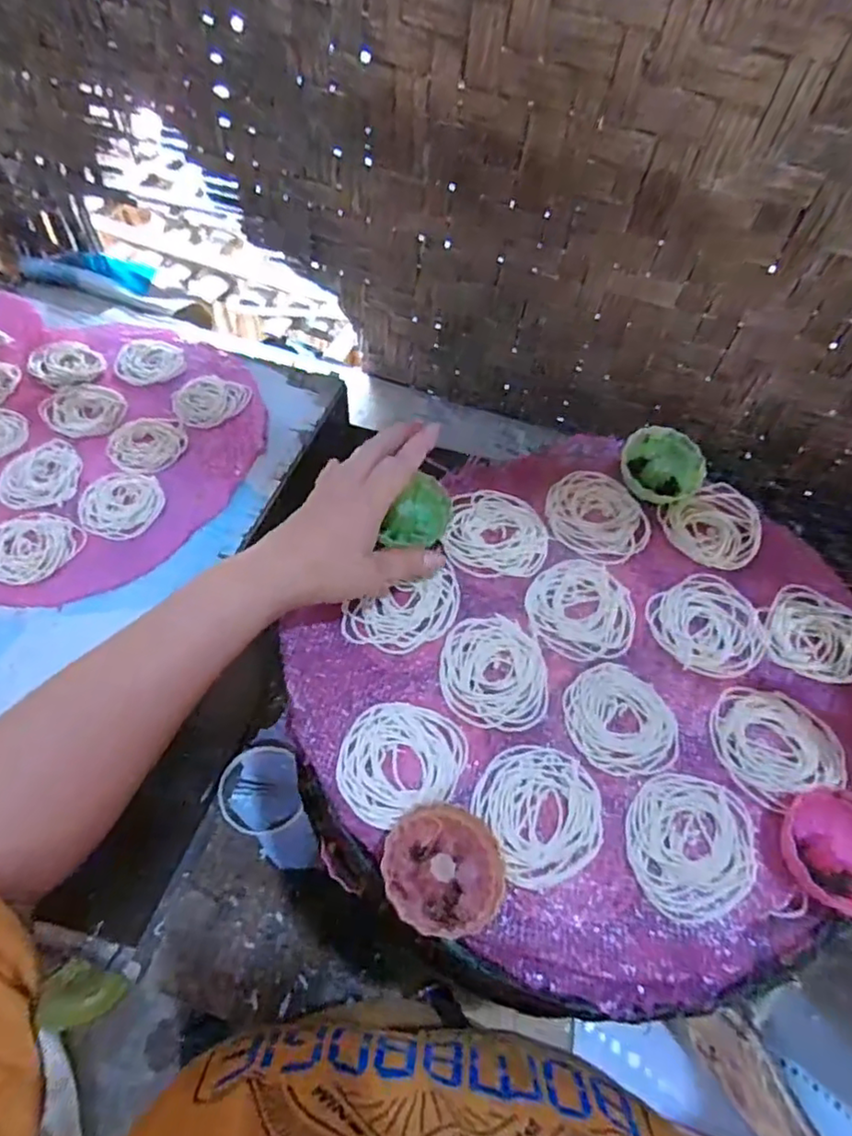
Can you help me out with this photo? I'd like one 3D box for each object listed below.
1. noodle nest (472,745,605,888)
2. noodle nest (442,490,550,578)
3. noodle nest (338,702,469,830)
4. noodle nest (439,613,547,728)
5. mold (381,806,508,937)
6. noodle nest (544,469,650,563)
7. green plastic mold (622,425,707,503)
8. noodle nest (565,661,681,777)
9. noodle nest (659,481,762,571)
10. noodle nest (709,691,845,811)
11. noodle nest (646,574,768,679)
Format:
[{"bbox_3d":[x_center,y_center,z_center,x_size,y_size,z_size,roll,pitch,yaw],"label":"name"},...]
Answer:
[{"bbox_3d":[0.065,0.134,0.345,0.068,0.004,0.072,-24,59,-20],"label":"noodle nest"},{"bbox_3d":[0.051,-0.024,0.441,0.071,0.006,0.072,2,54,-3],"label":"noodle nest"},{"bbox_3d":[-0.013,0.112,0.351,0.069,0.004,0.068,9,54,2],"label":"noodle nest"},{"bbox_3d":[0.044,0.064,0.388,0.065,0.005,0.071,2,54,-3],"label":"noodle nest"},{"bbox_3d":[0.009,0.154,0.316,0.062,0.019,0.057,2,54,-3],"label":"mold"},{"bbox_3d":[0.127,-0.039,0.457,0.076,0.016,0.070,2,54,-3],"label":"noodle nest"},{"bbox_3d":[0.179,-0.076,0.469,0.061,0.030,0.052,27,56,14],"label":"green plastic mold"},{"bbox_3d":[0.119,0.091,0.376,0.061,0.004,0.068,-11,56,-13],"label":"noodle nest"},{"bbox_3d":[0.217,-0.031,0.459,0.069,0.010,0.065,-19,58,-17],"label":"noodle nest"},{"bbox_3d":[0.211,0.104,0.372,0.070,0.006,0.069,-11,56,-12],"label":"noodle nest"},{"bbox_3d":[0.191,0.038,0.417,0.073,0.005,0.072,-21,58,-19],"label":"noodle nest"}]

